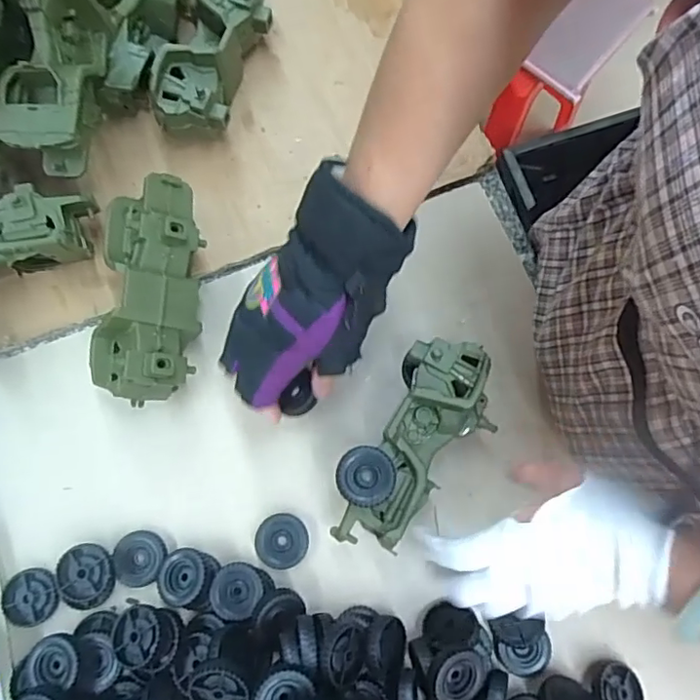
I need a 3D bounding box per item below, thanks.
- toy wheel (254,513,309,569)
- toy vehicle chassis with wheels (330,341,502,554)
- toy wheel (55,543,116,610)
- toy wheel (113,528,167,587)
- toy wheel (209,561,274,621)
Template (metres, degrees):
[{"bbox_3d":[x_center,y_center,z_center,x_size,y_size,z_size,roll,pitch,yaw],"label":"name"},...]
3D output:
[{"bbox_3d":[-0.058,0.162,0.478,0.043,0.019,0.042,0,77,-1],"label":"toy wheel"},{"bbox_3d":[0.052,0.078,0.463,0.080,0.075,0.178,31,79,6],"label":"toy vehicle chassis with wheels"},{"bbox_3d":[-0.217,0.187,0.463,0.042,0.017,0.052,-7,80,-15],"label":"toy wheel"},{"bbox_3d":[-0.176,0.177,0.477,0.043,0.016,0.044,0,77,-1],"label":"toy wheel"},{"bbox_3d":[-0.092,0.195,0.456,0.041,0.022,0.042,38,79,7],"label":"toy wheel"}]

